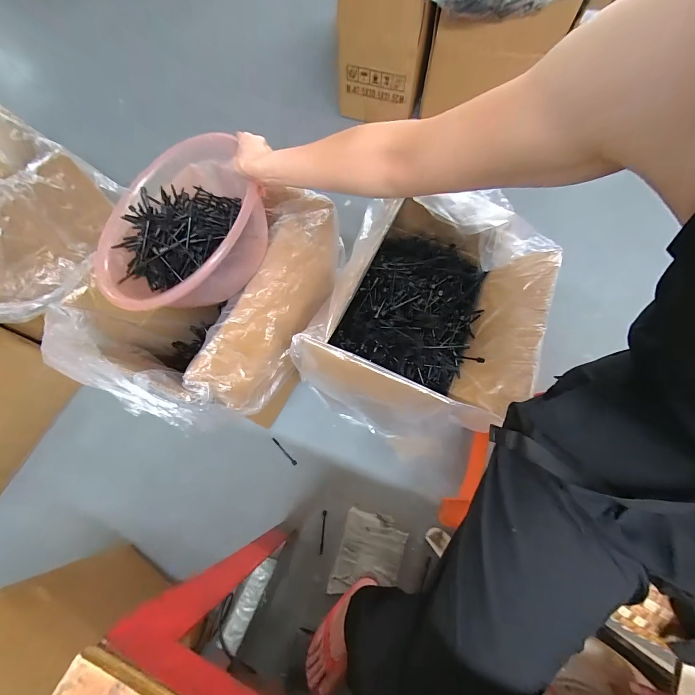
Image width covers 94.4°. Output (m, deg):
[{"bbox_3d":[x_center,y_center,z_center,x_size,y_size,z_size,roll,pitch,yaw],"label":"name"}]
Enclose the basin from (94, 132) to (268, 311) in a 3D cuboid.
[{"bbox_3d":[-0.317,-0.232,0.627,0.329,0.158,0.354,0,69,0],"label":"basin"}]

